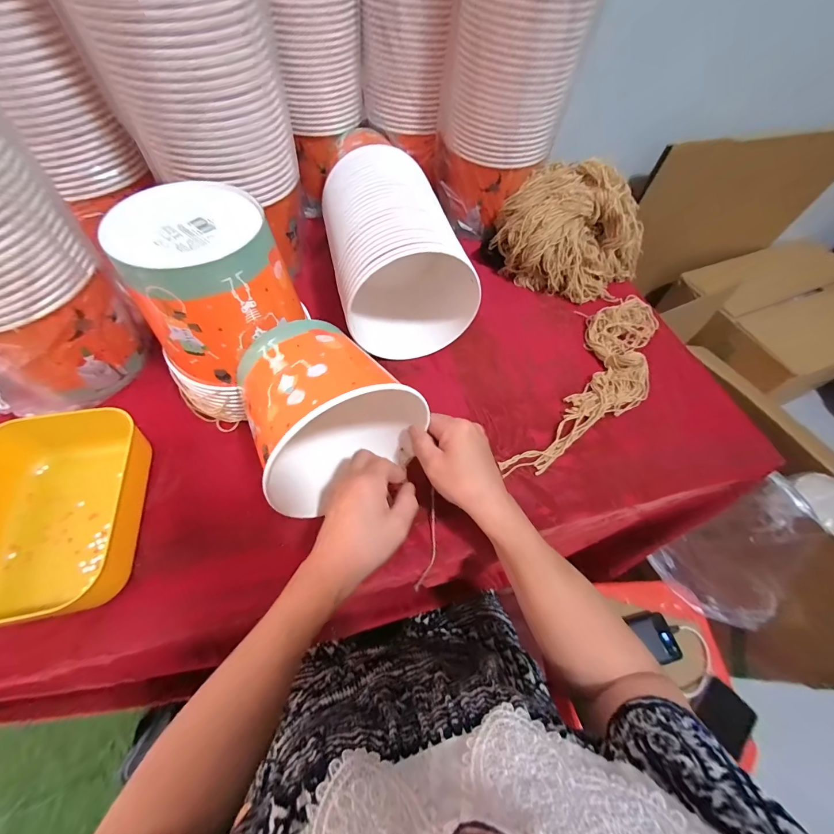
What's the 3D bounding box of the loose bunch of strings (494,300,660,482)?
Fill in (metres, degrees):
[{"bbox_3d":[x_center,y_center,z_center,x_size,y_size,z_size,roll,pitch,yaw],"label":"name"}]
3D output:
[{"bbox_3d":[0.245,-0.046,0.482,0.108,0.028,0.362,34,61,16],"label":"loose bunch of strings"}]

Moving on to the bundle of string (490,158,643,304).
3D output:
[{"bbox_3d":[0.243,-0.290,0.568,0.235,0.136,0.147,22,60,10],"label":"bundle of string"}]

